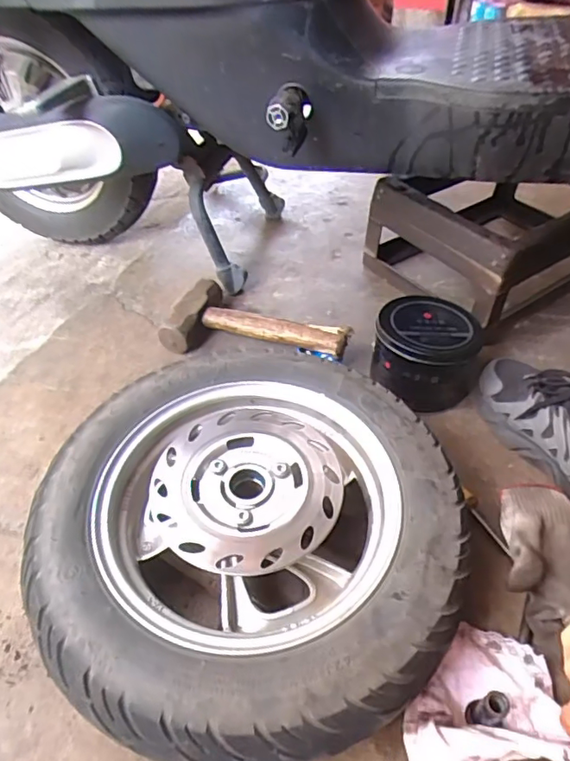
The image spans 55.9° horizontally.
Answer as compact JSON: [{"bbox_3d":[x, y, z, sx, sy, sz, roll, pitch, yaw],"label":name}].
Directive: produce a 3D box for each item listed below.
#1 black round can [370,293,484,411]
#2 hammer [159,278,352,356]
[{"bbox_3d":[0.175,-0.033,0.684,0.122,0.095,0.127,-1,45,1],"label":"black round can"},{"bbox_3d":[-0.036,-0.075,0.755,0.251,0.057,0.123,9,46,10],"label":"hammer"}]

